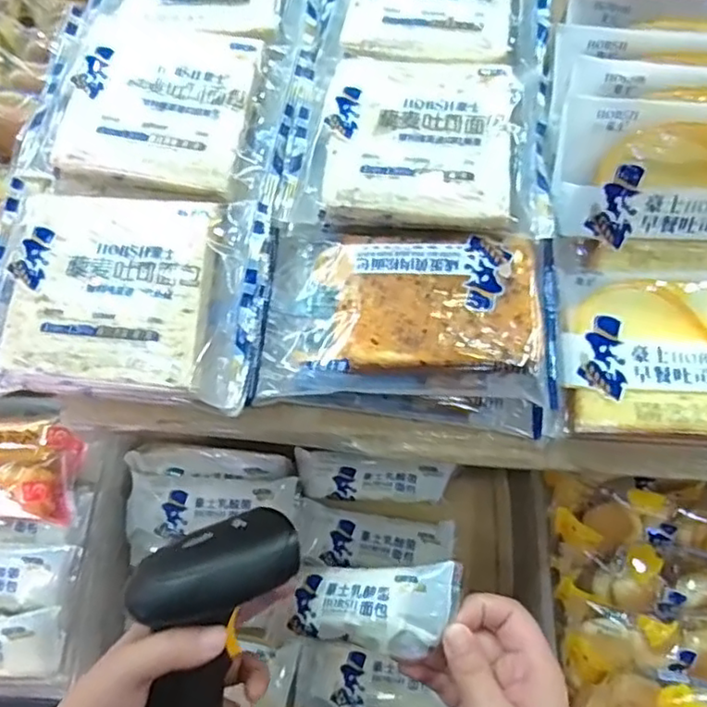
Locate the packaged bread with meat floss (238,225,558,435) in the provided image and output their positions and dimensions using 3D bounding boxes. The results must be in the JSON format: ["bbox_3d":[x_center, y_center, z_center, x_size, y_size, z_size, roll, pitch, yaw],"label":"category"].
[{"bbox_3d":[0.028,-0.019,0.339,0.151,0.032,0.094,6,68,3],"label":"packaged bread with meat floss"}]

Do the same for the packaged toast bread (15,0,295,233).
[{"bbox_3d":[-0.102,-0.148,0.362,0.145,0.020,0.131,14,69,6],"label":"packaged toast bread"}]

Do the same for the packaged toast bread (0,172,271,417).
[{"bbox_3d":[-0.121,-0.032,0.333,0.142,0.031,0.106,7,68,3],"label":"packaged toast bread"}]

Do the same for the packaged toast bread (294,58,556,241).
[{"bbox_3d":[0.042,-0.117,0.351,0.128,0.016,0.105,7,68,3],"label":"packaged toast bread"}]

